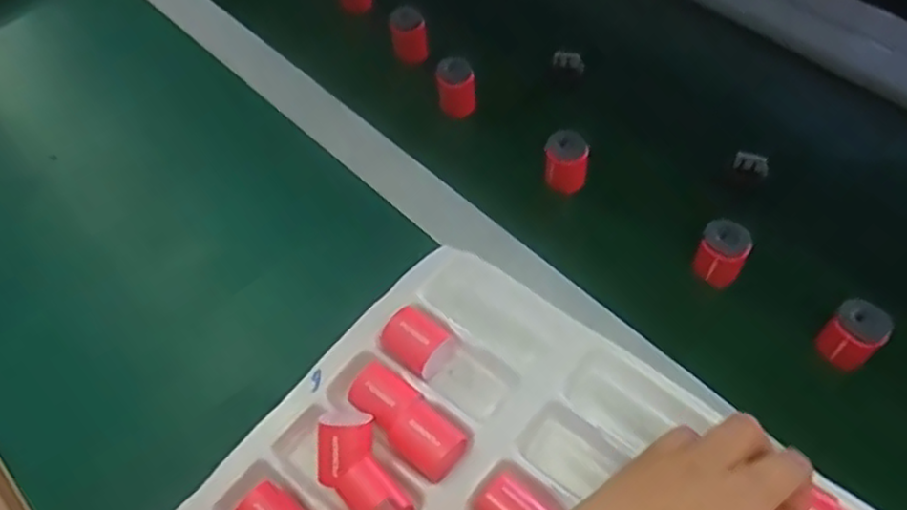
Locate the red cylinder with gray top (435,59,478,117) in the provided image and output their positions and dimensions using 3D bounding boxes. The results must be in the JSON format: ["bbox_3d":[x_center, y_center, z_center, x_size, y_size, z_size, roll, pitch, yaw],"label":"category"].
[{"bbox_3d":[0.002,-0.135,0.571,0.032,0.038,0.031,-2,56,3],"label":"red cylinder with gray top"}]

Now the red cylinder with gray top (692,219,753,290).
[{"bbox_3d":[0.178,0.000,0.470,0.031,0.039,0.025,24,61,19],"label":"red cylinder with gray top"}]

